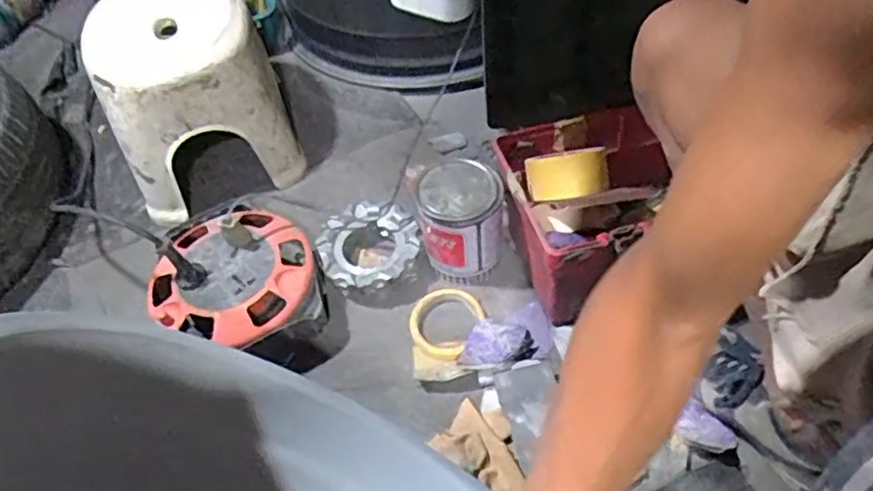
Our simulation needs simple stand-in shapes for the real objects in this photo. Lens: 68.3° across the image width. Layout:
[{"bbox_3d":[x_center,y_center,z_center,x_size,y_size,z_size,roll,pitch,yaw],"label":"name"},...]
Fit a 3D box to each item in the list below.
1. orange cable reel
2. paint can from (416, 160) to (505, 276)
[{"bbox_3d":[-0.262,0.036,0.823,0.202,0.103,0.237,-31,55,-17],"label":"orange cable reel"},{"bbox_3d":[0.034,-0.029,0.795,0.106,0.132,0.088,-3,52,4],"label":"paint can"}]

